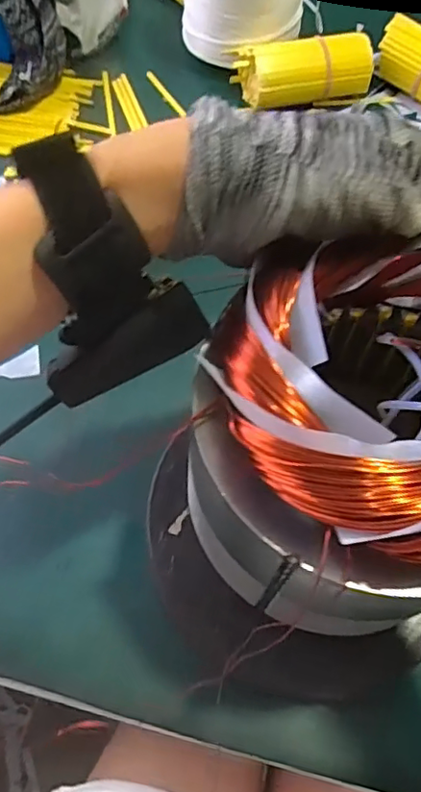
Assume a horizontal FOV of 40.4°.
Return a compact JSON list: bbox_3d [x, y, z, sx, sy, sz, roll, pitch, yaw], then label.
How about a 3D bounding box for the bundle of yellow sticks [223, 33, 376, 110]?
[{"bbox_3d":[0.088,-0.306,0.537,0.126,0.042,0.046,-8,62,-7],"label":"bundle of yellow sticks"}]

